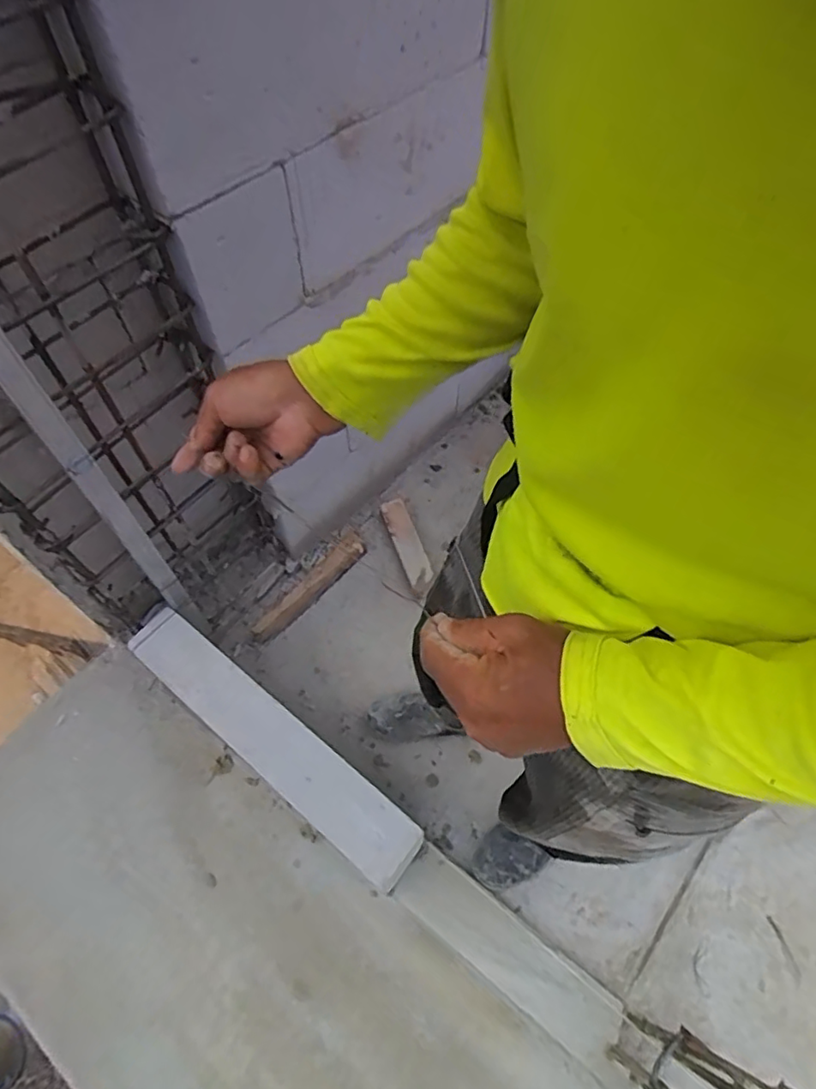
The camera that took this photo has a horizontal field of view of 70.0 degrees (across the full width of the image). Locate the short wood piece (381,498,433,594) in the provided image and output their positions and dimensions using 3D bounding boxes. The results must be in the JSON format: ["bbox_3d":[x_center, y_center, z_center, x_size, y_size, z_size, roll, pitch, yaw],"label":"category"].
[{"bbox_3d":[-0.001,-0.002,1.368,0.060,0.018,0.252,-11,61,-16],"label":"short wood piece"}]

